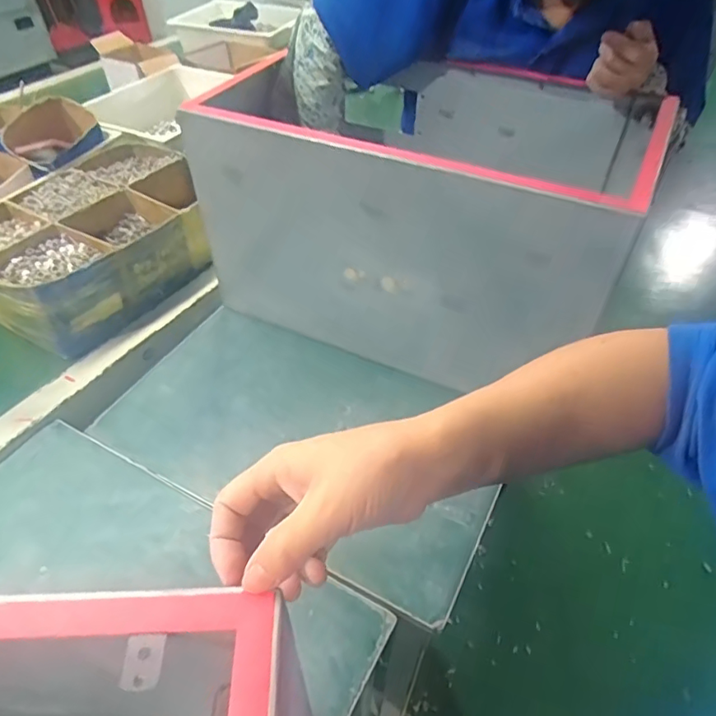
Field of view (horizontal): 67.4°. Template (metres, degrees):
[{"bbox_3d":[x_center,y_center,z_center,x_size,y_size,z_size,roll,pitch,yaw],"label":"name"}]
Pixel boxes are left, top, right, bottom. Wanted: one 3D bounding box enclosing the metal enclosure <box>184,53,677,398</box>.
[{"bbox_3d":[0.095,-0.218,0.772,0.541,0.298,0.391,18,49,16],"label":"metal enclosure"}]

